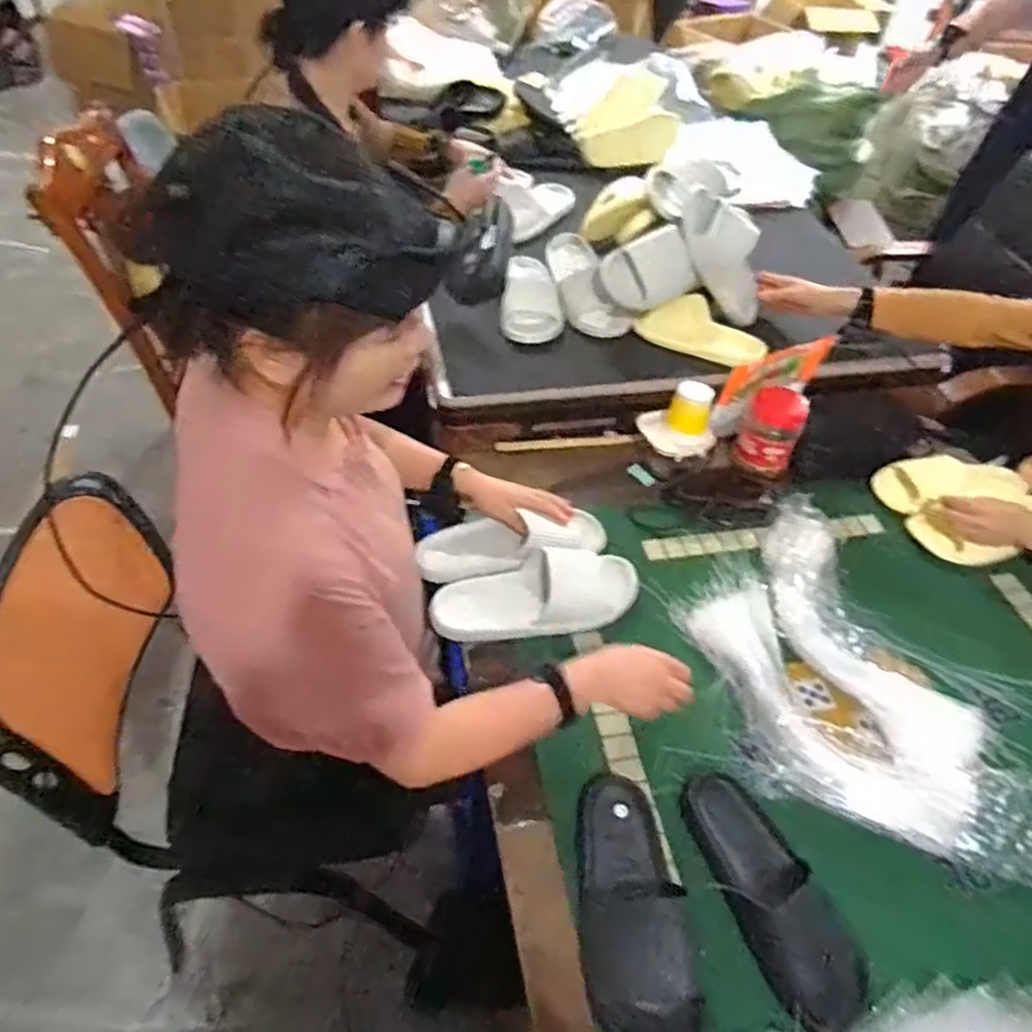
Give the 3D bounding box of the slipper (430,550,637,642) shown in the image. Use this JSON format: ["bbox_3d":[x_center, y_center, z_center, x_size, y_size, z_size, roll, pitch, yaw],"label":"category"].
[{"bbox_3d":[0.029,0.102,0.988,0.284,0.062,0.119,-2,49,-6],"label":"slipper"}]

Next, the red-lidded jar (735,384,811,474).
[{"bbox_3d":[0.426,-0.143,1.194,0.092,0.118,0.098,24,51,16],"label":"red-lidded jar"}]

